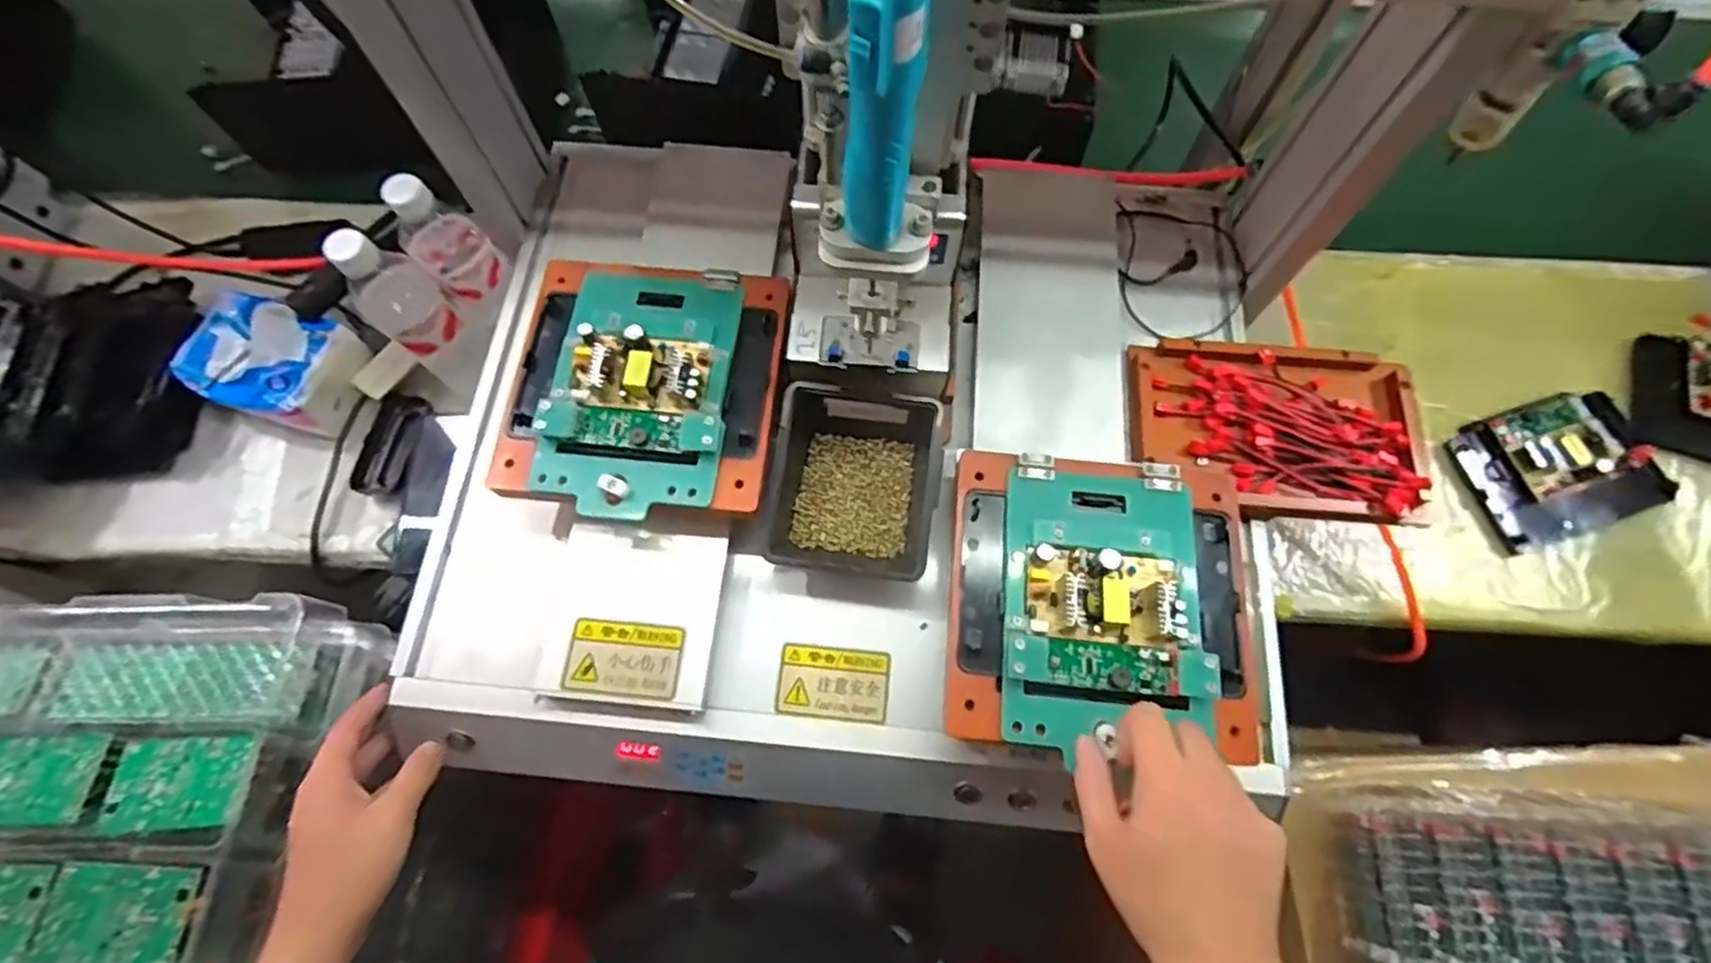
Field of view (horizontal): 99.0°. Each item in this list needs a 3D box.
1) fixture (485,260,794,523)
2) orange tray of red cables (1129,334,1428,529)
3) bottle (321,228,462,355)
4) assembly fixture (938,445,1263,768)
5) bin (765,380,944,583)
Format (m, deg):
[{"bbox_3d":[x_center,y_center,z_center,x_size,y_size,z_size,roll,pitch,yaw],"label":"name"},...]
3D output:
[{"bbox_3d":[-0.162,-0.079,0.551,0.203,0.039,0.206,8,73,4],"label":"fixture"},{"bbox_3d":[0.341,-0.045,0.592,0.230,0.026,0.143,6,72,4],"label":"orange tray of red cables"},{"bbox_3d":[-0.415,-0.172,0.648,0.078,0.131,0.063,36,76,12],"label":"bottle"},{"bbox_3d":[0.167,0.079,0.487,0.202,0.037,0.199,5,72,3],"label":"assembly fixture"},{"bbox_3d":[0.000,0.002,0.564,0.124,0.056,0.144,6,72,4],"label":"bin"}]

